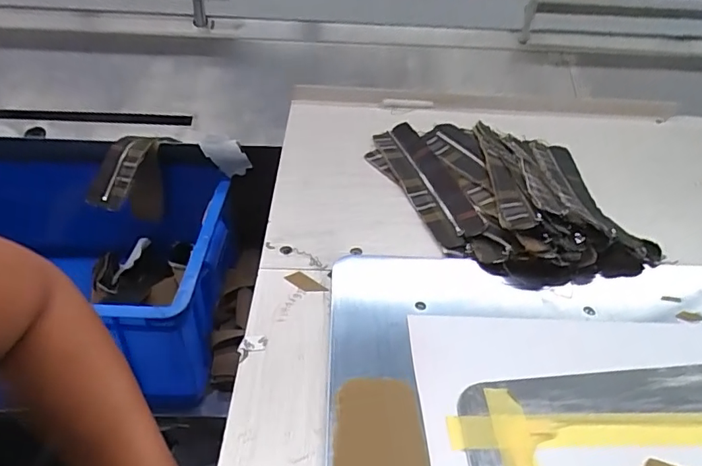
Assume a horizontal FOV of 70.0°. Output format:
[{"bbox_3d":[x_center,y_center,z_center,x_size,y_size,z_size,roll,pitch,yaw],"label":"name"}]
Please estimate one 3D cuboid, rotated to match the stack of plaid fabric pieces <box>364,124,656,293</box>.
[{"bbox_3d":[0.167,-0.060,0.575,0.262,0.042,0.306,0,38,-4],"label":"stack of plaid fabric pieces"}]

